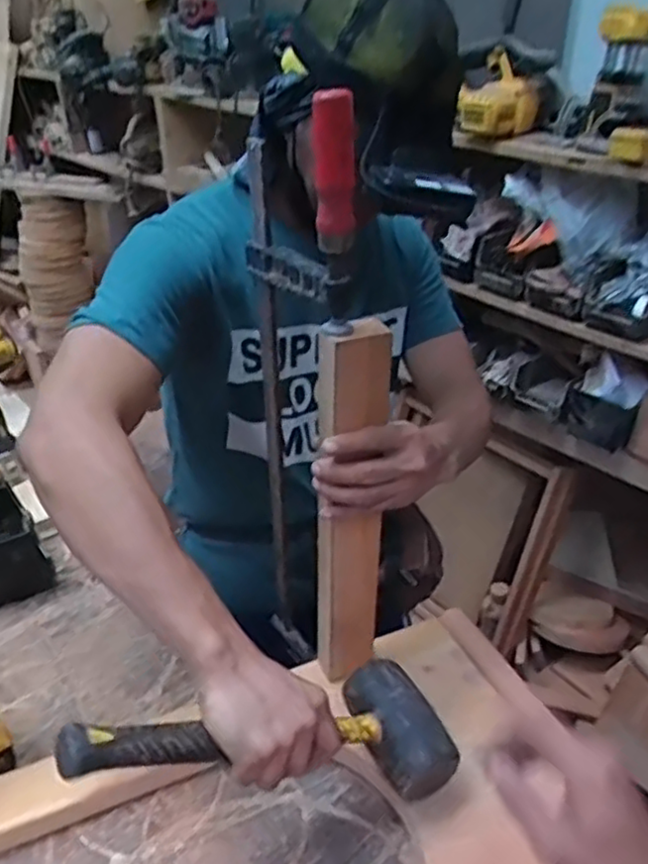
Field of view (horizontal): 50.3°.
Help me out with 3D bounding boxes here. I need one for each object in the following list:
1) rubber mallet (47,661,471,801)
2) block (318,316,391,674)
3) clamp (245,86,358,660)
[{"bbox_3d":[-0.045,0.249,0.560,0.338,0.055,0.122,8,24,-34],"label":"rubber mallet"},{"bbox_3d":[0.027,0.082,0.652,0.060,0.380,0.039,0,32,-1],"label":"block"},{"bbox_3d":[-0.019,0.007,0.667,0.028,0.604,0.154,-20,37,-29],"label":"clamp"}]

